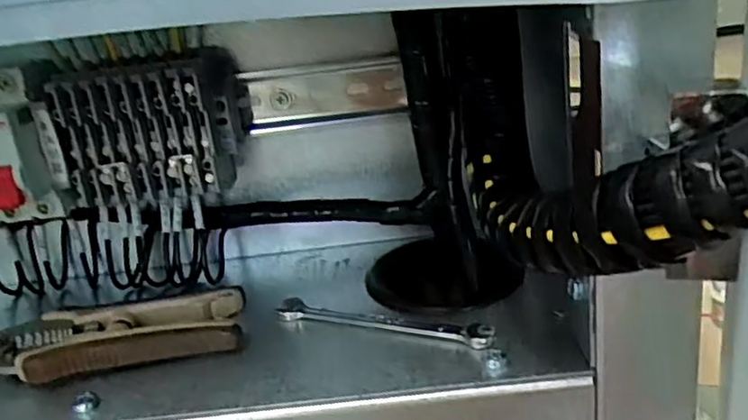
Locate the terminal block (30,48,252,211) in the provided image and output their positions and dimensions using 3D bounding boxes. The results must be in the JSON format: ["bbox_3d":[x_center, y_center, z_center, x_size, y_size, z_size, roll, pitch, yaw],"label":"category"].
[{"bbox_3d":[-0.119,-0.043,0.353,0.096,0.069,0.048,-7,21,2],"label":"terminal block"}]

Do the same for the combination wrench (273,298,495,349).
[{"bbox_3d":[0.001,0.053,0.314,0.112,0.005,0.016,3,23,26],"label":"combination wrench"}]

